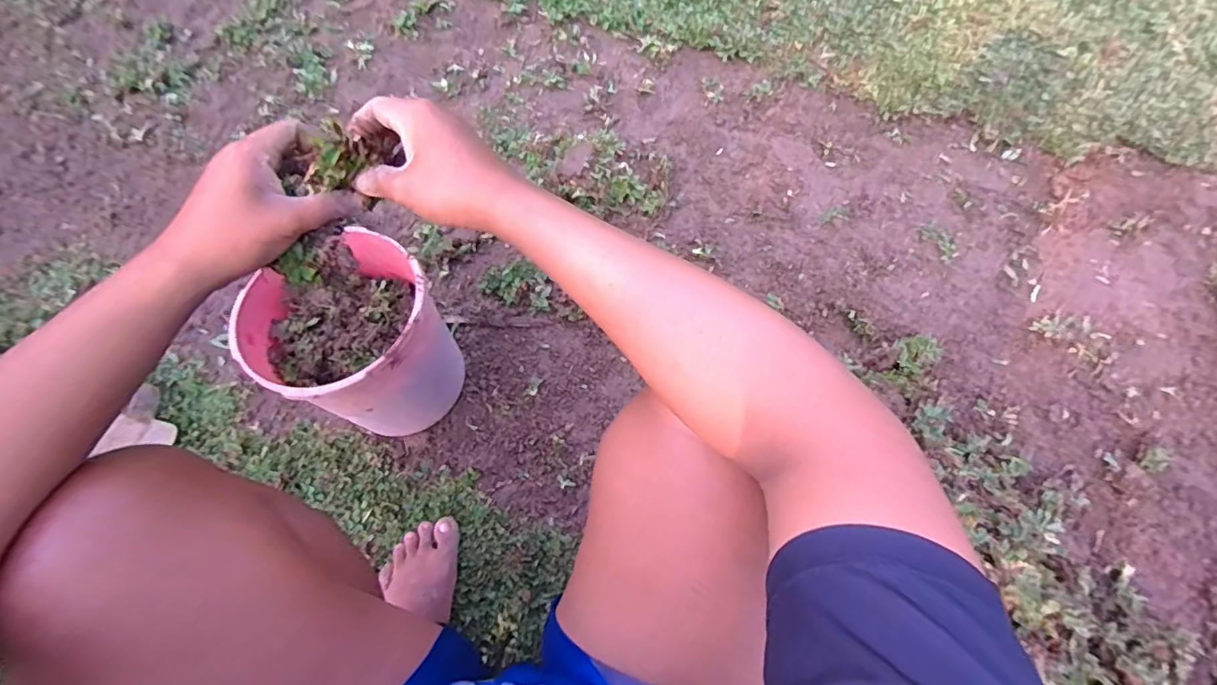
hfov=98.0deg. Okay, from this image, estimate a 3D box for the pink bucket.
[{"bbox_3d":[-0.341,0.006,0.753,0.217,0.253,0.208,0,67,1],"label":"pink bucket"}]

